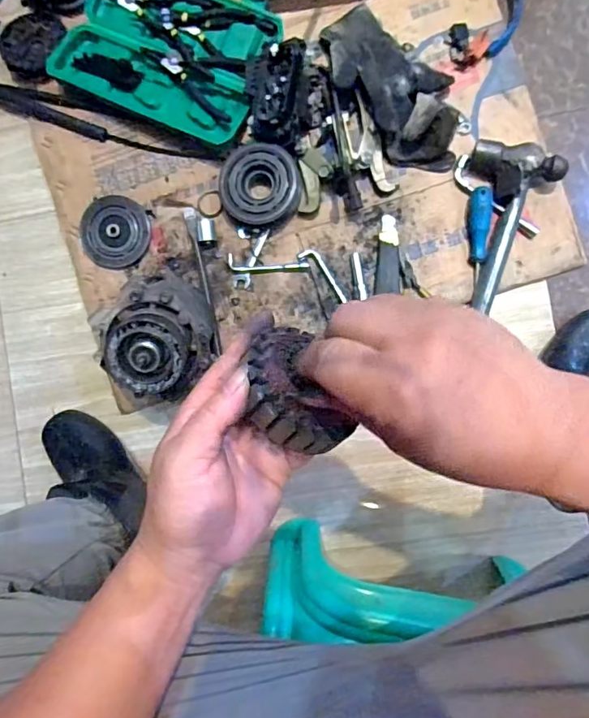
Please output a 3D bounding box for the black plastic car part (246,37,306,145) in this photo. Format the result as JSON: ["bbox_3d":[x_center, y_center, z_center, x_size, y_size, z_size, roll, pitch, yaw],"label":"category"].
[{"bbox_3d":[-0.026,-0.360,0.682,0.082,0.064,0.125,5,89,6],"label":"black plastic car part"}]

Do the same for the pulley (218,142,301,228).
[{"bbox_3d":[-0.050,-0.240,0.707,0.108,0.040,0.105,7,89,6],"label":"pulley"}]

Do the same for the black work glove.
[{"bbox_3d":[0.133,-0.371,0.682,0.119,0.060,0.248,-42,85,3],"label":"black work glove"}]

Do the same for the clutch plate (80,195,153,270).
[{"bbox_3d":[-0.266,-0.188,0.746,0.104,0.015,0.103,0,88,6],"label":"clutch plate"}]

